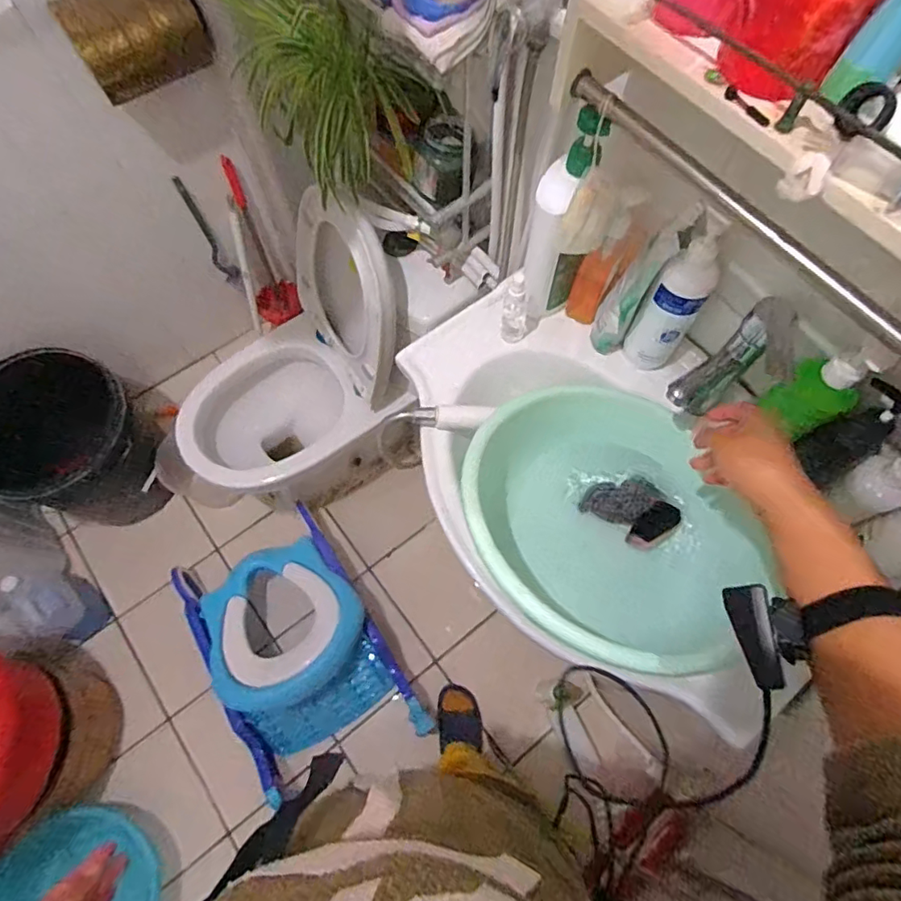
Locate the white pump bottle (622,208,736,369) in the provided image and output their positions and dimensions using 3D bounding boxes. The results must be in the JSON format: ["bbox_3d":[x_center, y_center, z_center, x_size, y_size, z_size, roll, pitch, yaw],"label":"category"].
[{"bbox_3d":[0.262,-0.167,0.634,0.061,0.201,0.050,34,72,12],"label":"white pump bottle"}]

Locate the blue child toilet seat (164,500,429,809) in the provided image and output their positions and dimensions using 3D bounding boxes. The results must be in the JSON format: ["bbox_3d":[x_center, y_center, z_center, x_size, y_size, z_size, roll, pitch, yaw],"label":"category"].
[{"bbox_3d":[-0.373,0.486,1.319,0.379,0.191,0.629,-31,72,-11],"label":"blue child toilet seat"}]

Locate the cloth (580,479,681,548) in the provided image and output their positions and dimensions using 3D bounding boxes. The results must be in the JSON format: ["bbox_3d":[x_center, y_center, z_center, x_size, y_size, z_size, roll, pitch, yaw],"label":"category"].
[{"bbox_3d":[0.237,0.075,0.696,0.086,0.042,0.105,-38,73,-13],"label":"cloth"}]

